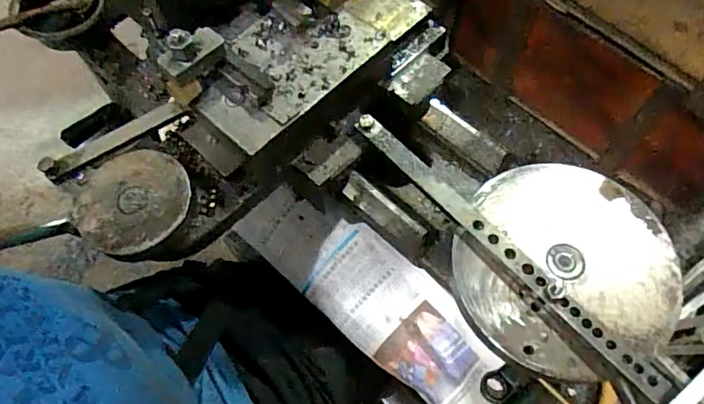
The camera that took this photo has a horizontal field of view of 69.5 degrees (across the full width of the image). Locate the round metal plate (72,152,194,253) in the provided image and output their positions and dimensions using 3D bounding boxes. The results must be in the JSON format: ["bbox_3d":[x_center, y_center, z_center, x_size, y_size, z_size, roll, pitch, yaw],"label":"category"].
[{"bbox_3d":[-0.193,-0.003,0.441,0.098,0.013,0.094,0,62,1],"label":"round metal plate"}]

